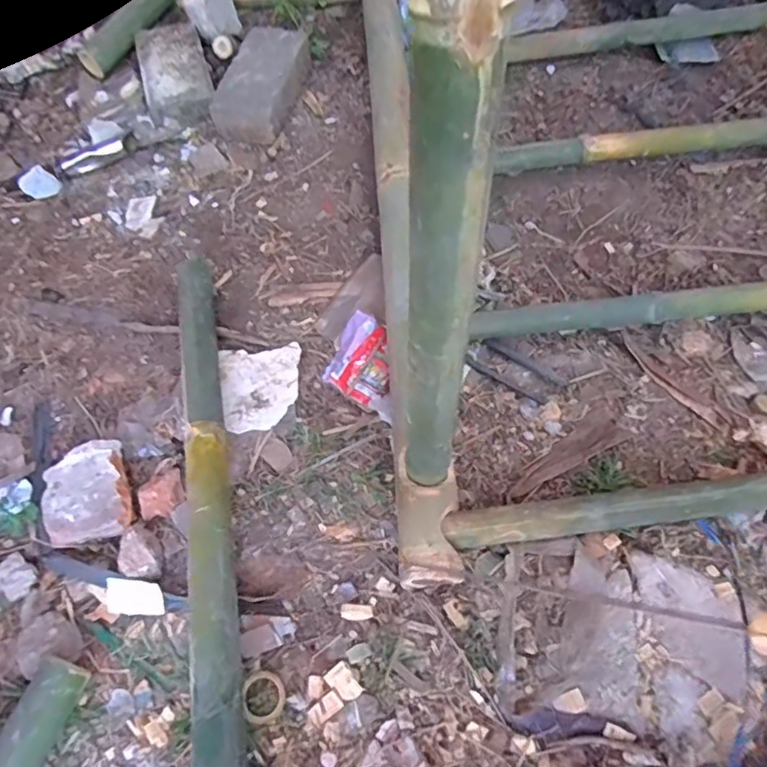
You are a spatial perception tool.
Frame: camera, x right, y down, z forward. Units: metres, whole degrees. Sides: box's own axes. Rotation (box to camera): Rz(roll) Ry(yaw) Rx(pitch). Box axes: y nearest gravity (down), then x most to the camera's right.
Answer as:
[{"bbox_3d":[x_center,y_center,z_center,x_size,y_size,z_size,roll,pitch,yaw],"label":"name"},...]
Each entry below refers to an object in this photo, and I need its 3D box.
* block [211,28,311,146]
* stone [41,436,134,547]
[{"bbox_3d":[-0.192,-0.485,0.916,0.099,0.066,0.233,12,64,9],"label":"block"},{"bbox_3d":[-0.312,0.118,0.606,0.085,0.041,0.102,-16,62,-6],"label":"stone"}]

